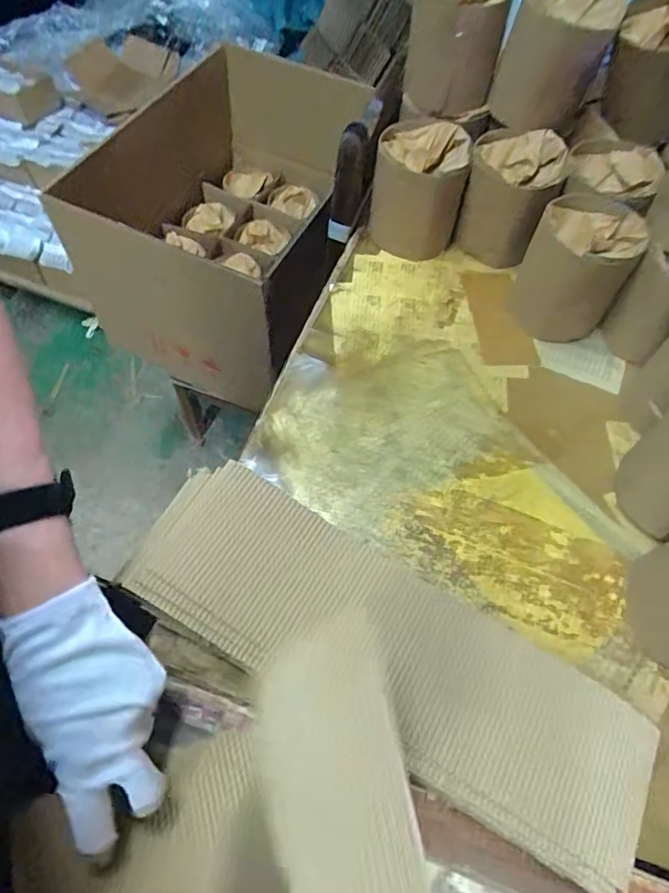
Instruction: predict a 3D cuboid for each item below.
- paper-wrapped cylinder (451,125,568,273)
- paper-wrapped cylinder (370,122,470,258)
[{"bbox_3d":[0.198,-0.287,0.640,0.101,0.117,0.088,23,61,10],"label":"paper-wrapped cylinder"},{"bbox_3d":[0.097,-0.303,0.651,0.102,0.108,0.096,11,60,4],"label":"paper-wrapped cylinder"}]

